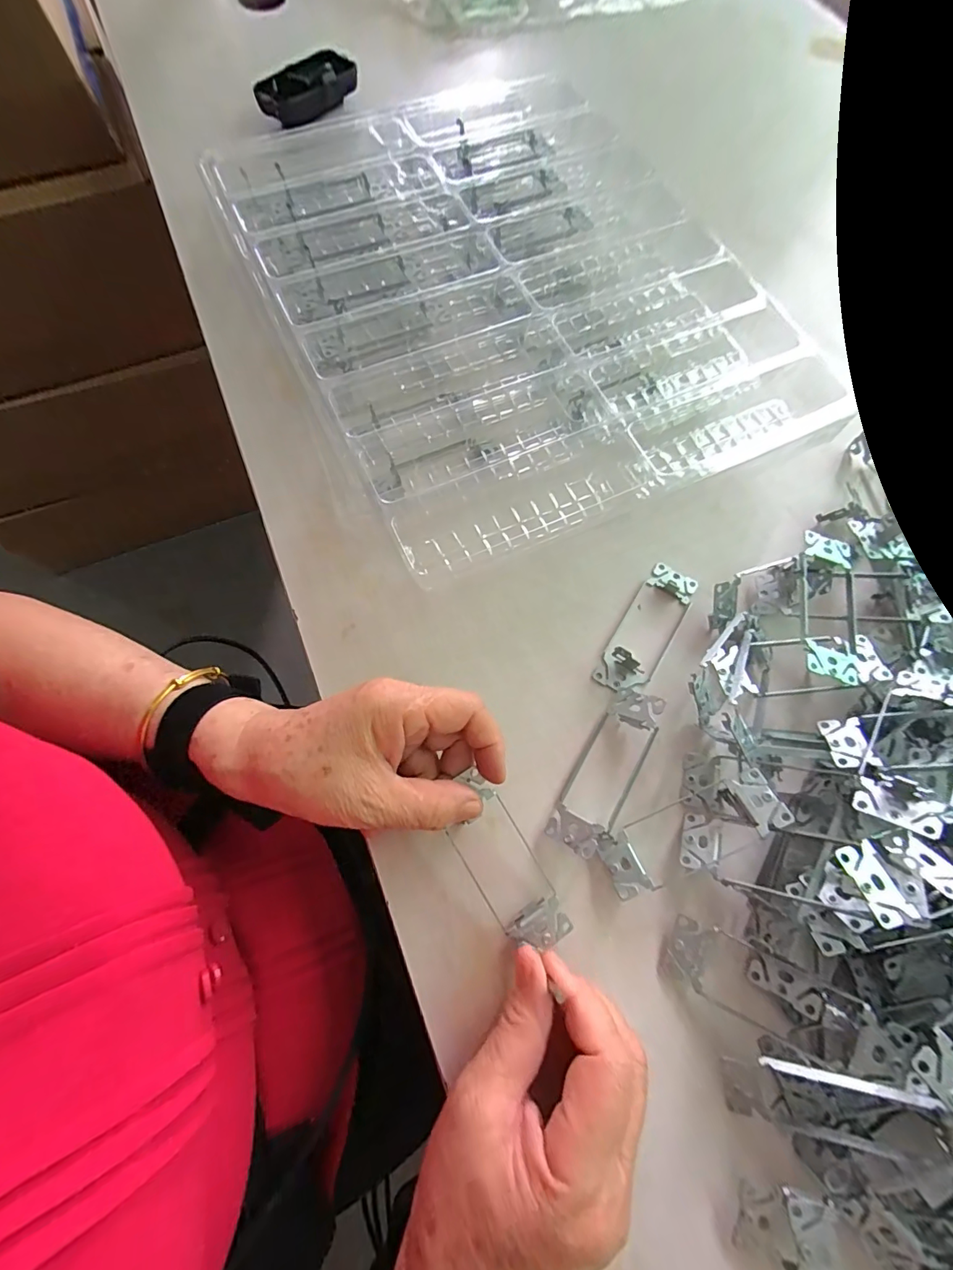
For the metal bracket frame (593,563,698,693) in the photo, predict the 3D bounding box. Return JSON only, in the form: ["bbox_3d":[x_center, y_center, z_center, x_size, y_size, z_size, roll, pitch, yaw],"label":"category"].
[{"bbox_3d":[0.122,-0.007,0.314,0.037,0.023,0.104,32,74,9],"label":"metal bracket frame"}]

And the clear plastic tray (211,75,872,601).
[{"bbox_3d":[0.025,-0.277,0.362,0.340,0.059,0.450,-27,78,-8],"label":"clear plastic tray"}]

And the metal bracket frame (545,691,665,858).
[{"bbox_3d":[0.083,0.083,0.279,0.034,0.024,0.103,31,74,9],"label":"metal bracket frame"}]

